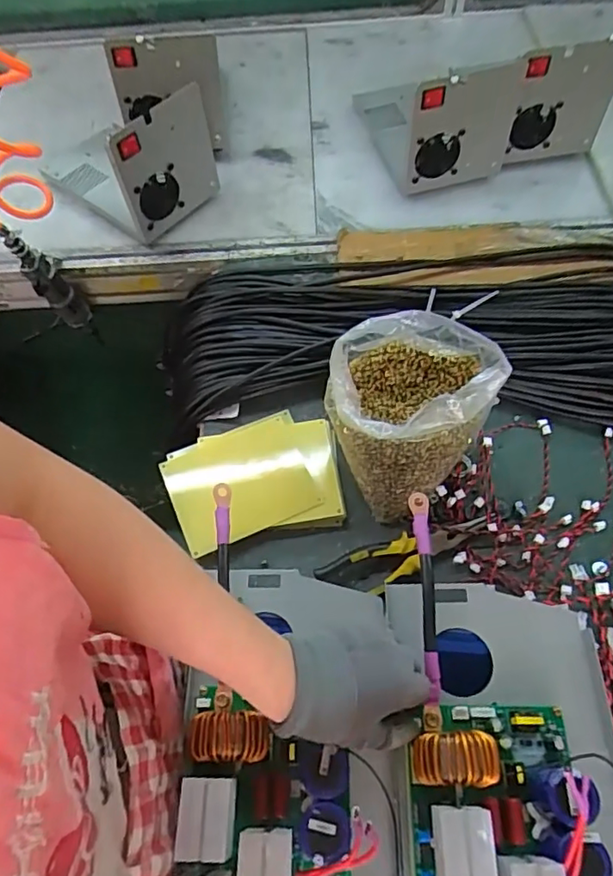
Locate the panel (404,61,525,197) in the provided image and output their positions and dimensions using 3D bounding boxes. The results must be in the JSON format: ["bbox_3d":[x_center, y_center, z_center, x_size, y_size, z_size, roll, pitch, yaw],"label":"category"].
[{"bbox_3d":[0.221,-0.434,0.816,0.163,0.167,0.018,-20,59,-9],"label":"panel"}]

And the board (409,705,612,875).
[{"bbox_3d":[0.134,0.261,0.387,0.121,0.071,0.149,-1,58,3],"label":"board"}]

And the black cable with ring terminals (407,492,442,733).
[{"bbox_3d":[0.102,0.140,0.480,0.018,0.030,0.189,-1,63,3],"label":"black cable with ring terminals"}]

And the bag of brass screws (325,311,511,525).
[{"bbox_3d":[0.106,-0.036,0.606,0.159,0.130,0.145,-36,63,-17],"label":"bag of brass screws"}]

